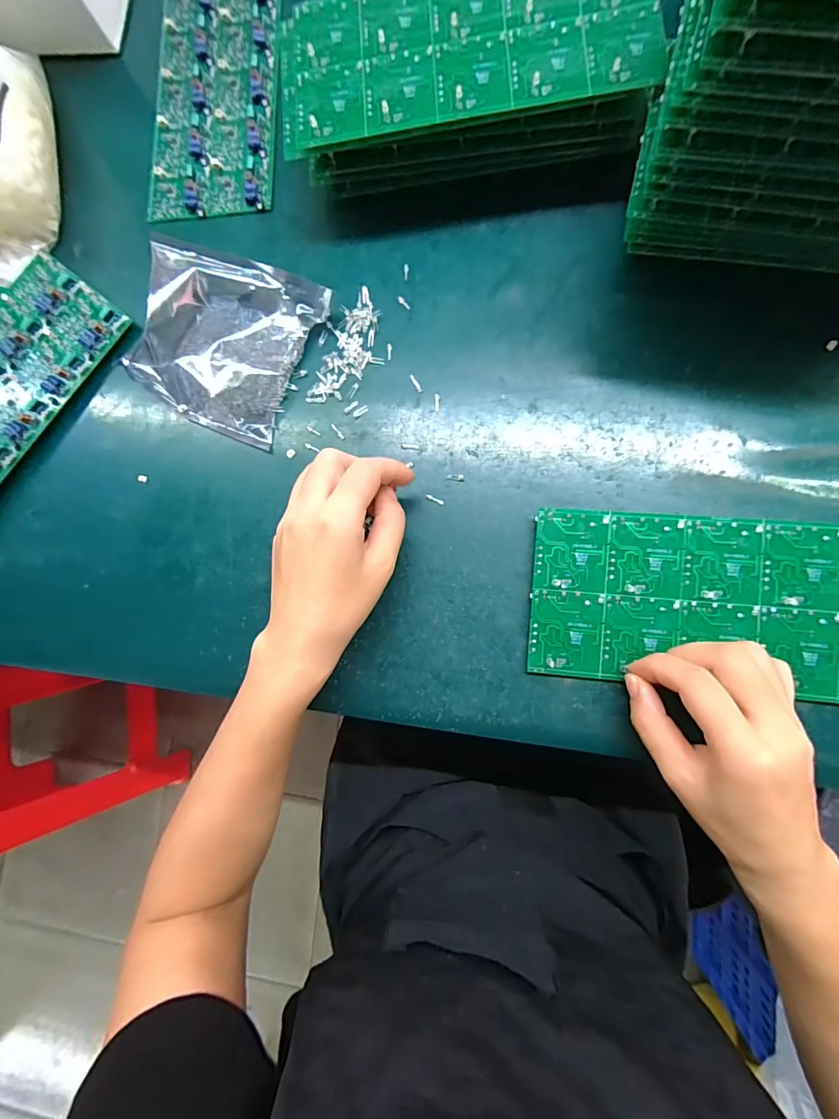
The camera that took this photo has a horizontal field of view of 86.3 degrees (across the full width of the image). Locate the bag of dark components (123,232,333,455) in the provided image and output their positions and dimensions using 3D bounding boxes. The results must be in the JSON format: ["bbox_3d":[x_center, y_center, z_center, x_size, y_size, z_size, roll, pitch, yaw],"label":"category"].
[{"bbox_3d":[-0.144,-0.162,0.325,0.123,0.039,0.122,24,87,8],"label":"bag of dark components"}]

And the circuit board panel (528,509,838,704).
[{"bbox_3d":[0.185,0.027,0.276,0.223,0.004,0.104,4,88,7],"label":"circuit board panel"}]

